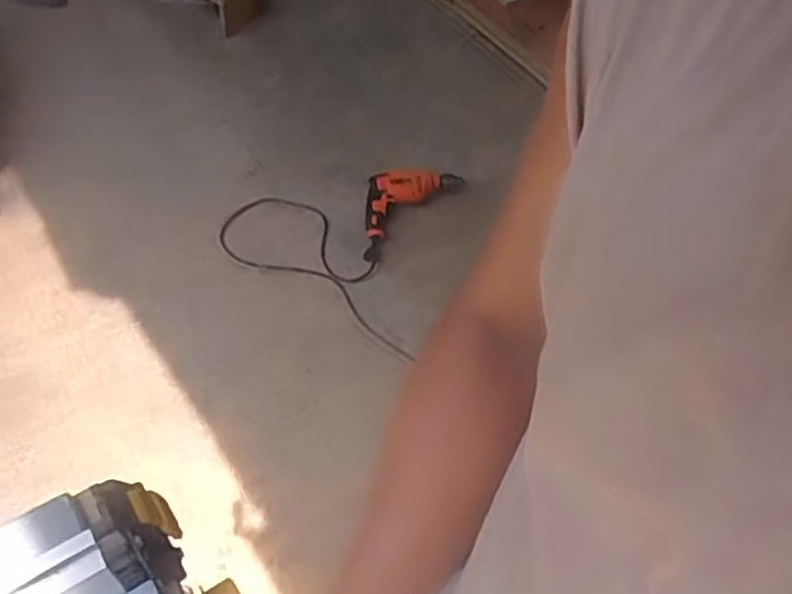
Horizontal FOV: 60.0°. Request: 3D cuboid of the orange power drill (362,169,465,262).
[{"bbox_3d":[0.013,-0.240,1.676,0.334,0.074,0.145,-36,67,-28],"label":"orange power drill"}]

